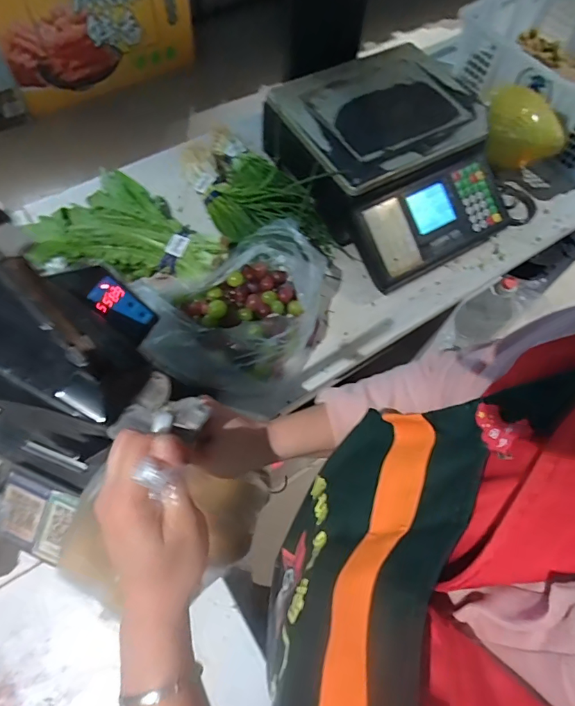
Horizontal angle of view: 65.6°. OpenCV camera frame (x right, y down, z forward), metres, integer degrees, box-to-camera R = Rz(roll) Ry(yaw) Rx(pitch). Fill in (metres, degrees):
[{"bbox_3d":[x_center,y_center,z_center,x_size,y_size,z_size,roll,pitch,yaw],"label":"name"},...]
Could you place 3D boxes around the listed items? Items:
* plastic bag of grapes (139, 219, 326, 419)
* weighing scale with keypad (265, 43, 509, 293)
[{"bbox_3d":[-0.065,-0.075,0.749,0.240,0.126,0.287,14,64,4],"label":"plastic bag of grapes"},{"bbox_3d":[0.205,-0.372,0.872,0.346,0.158,0.418,-31,70,-17],"label":"weighing scale with keypad"}]

